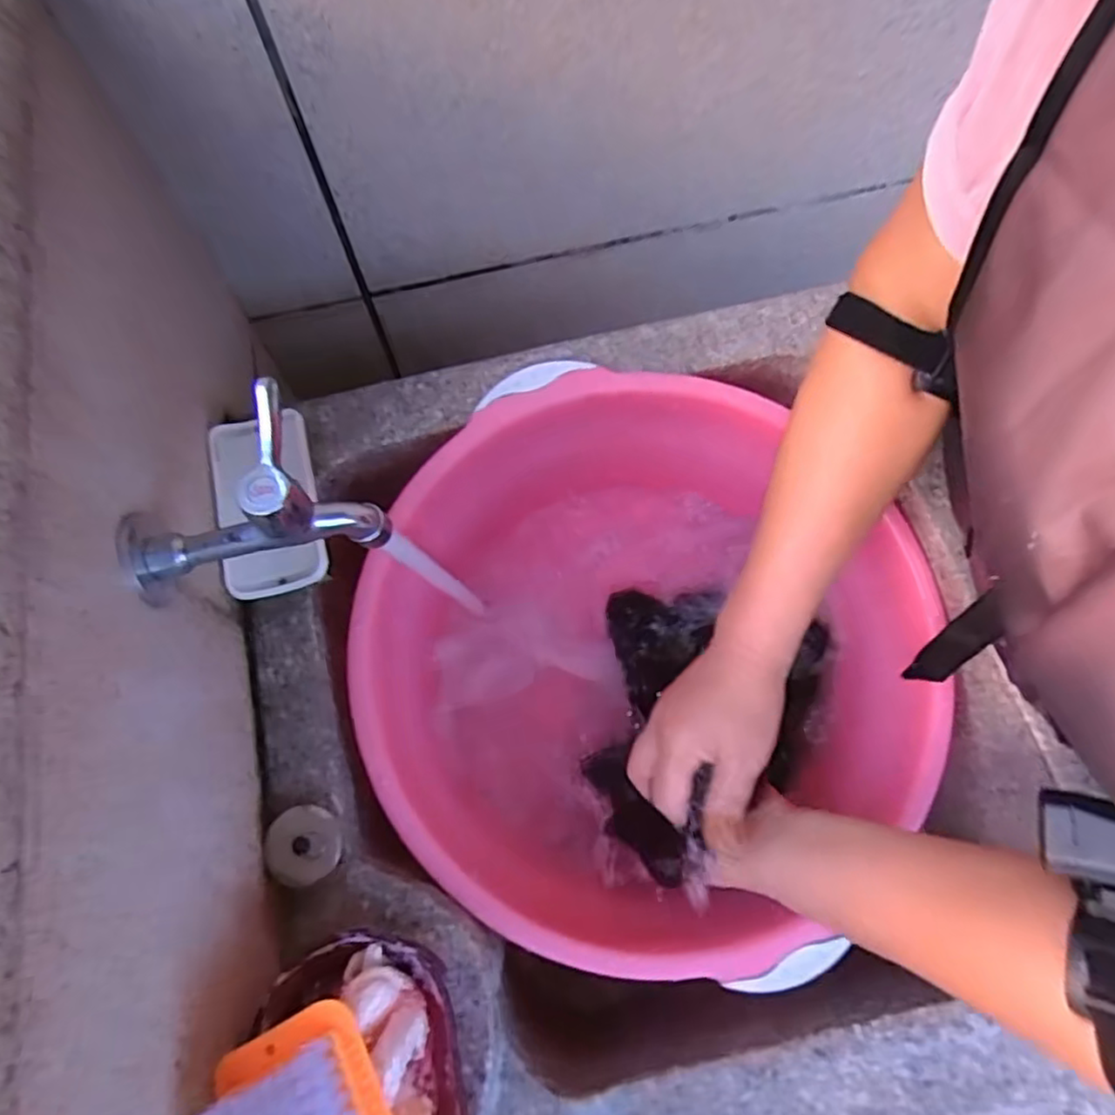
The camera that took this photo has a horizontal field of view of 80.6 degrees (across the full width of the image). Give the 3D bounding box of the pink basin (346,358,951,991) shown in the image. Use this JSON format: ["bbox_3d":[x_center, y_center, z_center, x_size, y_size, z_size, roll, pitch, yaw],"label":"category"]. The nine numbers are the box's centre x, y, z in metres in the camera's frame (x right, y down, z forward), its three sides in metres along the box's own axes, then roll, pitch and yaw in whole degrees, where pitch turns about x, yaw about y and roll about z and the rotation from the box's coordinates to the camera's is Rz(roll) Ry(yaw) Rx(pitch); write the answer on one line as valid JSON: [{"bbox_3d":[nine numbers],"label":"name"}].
[{"bbox_3d":[0.085,0.090,0.528,0.395,0.179,0.409,0,70,1],"label":"pink basin"}]

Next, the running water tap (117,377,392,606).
[{"bbox_3d":[-0.168,-0.032,0.347,0.127,0.075,0.063,-19,71,-6],"label":"running water tap"}]

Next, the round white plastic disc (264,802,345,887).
[{"bbox_3d":[-0.158,0.179,0.409,0.044,0.014,0.044,11,60,-19],"label":"round white plastic disc"}]

